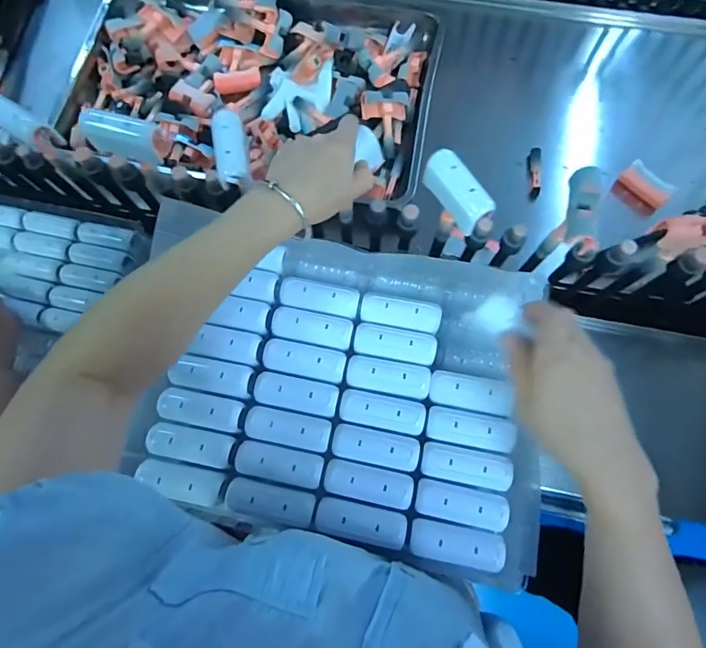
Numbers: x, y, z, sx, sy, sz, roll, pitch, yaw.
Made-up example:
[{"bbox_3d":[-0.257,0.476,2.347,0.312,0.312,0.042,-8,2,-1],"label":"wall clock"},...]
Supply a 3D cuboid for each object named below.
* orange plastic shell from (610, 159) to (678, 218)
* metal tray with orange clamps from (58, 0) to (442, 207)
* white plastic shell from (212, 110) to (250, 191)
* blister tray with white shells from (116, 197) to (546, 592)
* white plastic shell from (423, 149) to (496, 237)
[{"bbox_3d":[0.437,-0.205,0.682,0.037,0.044,0.077,-36,75,-10],"label":"orange plastic shell"},{"bbox_3d":[-0.158,-0.414,0.749,0.576,0.060,0.408,13,73,5],"label":"metal tray with orange clamps"},{"bbox_3d":[-0.120,-0.172,0.439,0.029,0.013,0.073,-7,89,-2],"label":"white plastic shell"},{"bbox_3d":[0.008,0.054,0.418,0.345,0.045,0.268,14,73,5],"label":"blister tray with white shells"},{"bbox_3d":[0.096,-0.125,0.424,0.034,0.030,0.077,-28,74,-8],"label":"white plastic shell"}]

